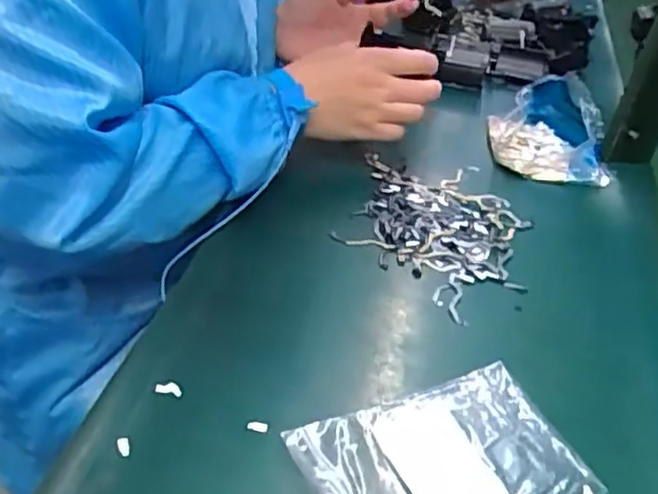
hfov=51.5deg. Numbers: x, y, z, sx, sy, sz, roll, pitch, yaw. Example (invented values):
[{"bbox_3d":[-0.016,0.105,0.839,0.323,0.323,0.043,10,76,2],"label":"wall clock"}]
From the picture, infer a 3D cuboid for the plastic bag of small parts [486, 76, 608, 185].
[{"bbox_3d":[0.216,-0.117,0.666,0.102,0.069,0.111,7,37,-1],"label":"plastic bag of small parts"}]

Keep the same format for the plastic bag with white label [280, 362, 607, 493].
[{"bbox_3d":[0.064,0.120,0.378,0.151,0.008,0.097,-12,41,-24],"label":"plastic bag with white label"}]

